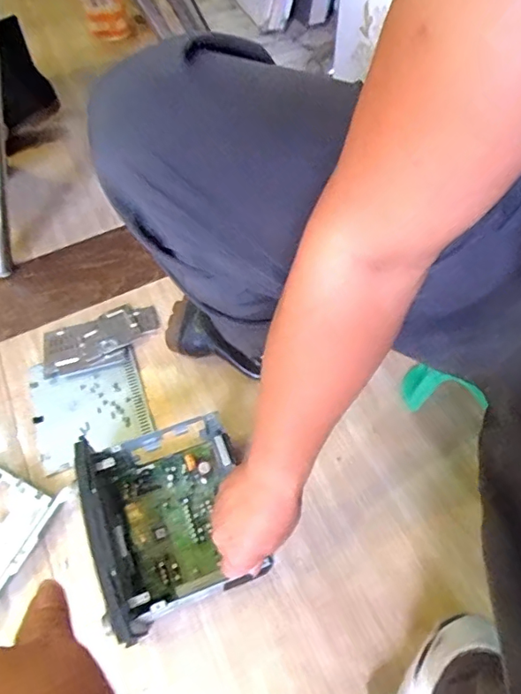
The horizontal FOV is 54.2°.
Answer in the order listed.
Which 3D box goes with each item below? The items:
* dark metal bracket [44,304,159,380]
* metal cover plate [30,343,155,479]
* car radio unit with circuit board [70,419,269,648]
[{"bbox_3d":[-0.247,-0.019,0.780,0.177,0.018,0.083,-23,61,-11],"label":"dark metal bracket"},{"bbox_3d":[-0.245,0.081,0.726,0.153,0.011,0.154,-19,60,-9],"label":"metal cover plate"},{"bbox_3d":[-0.100,0.194,0.578,0.157,0.116,0.194,-15,60,-7],"label":"car radio unit with circuit board"}]

